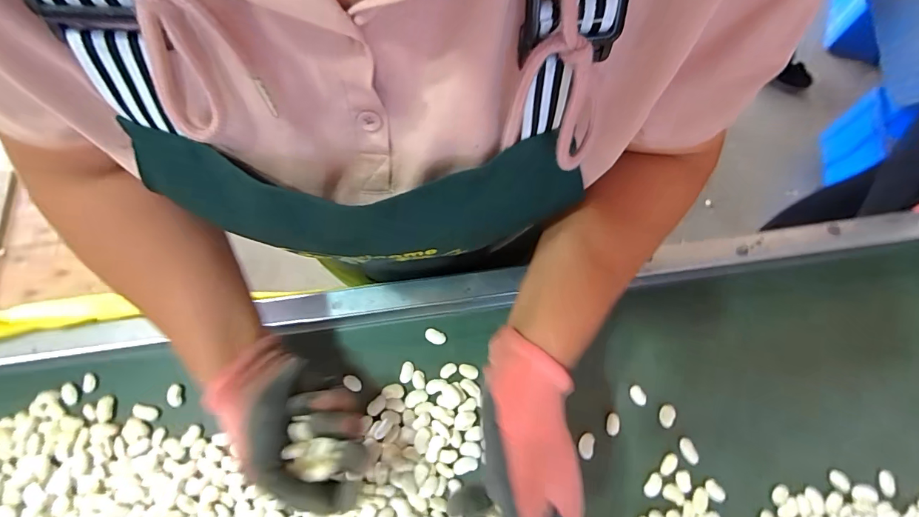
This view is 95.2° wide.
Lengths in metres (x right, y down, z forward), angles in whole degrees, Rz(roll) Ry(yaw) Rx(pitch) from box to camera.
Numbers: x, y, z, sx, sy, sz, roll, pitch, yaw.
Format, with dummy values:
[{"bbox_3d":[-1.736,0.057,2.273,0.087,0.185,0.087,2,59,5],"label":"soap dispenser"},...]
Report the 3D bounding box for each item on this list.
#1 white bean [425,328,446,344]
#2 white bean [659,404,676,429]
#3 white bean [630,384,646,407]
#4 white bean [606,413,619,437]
[{"bbox_3d":[-0.025,0.079,0.426,0.021,0.004,0.013,23,73,8],"label":"white bean"},{"bbox_3d":[0.198,0.150,0.399,0.013,0.004,0.021,17,72,6],"label":"white bean"},{"bbox_3d":[0.173,0.133,0.407,0.012,0.004,0.020,-22,72,-7],"label":"white bean"},{"bbox_3d":[0.146,0.158,0.399,0.011,0.007,0.020,9,71,3],"label":"white bean"}]

